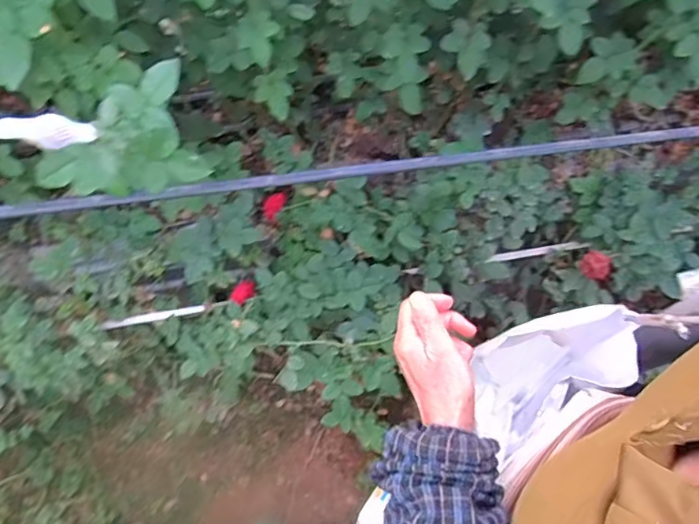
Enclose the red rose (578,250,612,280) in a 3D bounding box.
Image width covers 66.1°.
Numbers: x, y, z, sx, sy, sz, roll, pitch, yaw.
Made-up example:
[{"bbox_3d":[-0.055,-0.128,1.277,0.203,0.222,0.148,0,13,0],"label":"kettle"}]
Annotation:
[{"bbox_3d":[0.467,0.004,1.018,0.052,0.040,0.043,37,74,12],"label":"red rose"}]

